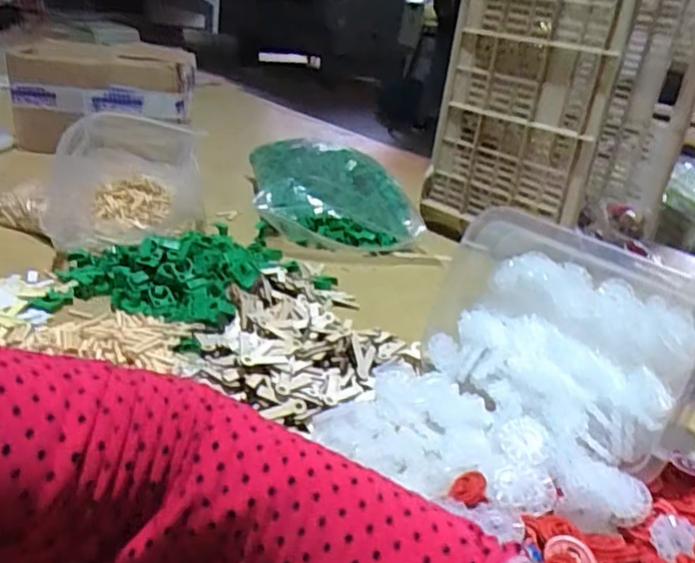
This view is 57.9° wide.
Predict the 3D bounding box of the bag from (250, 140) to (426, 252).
[{"bbox_3d":[-0.023,-0.140,0.987,0.246,0.094,0.230,4,26,-10],"label":"bag"}]

